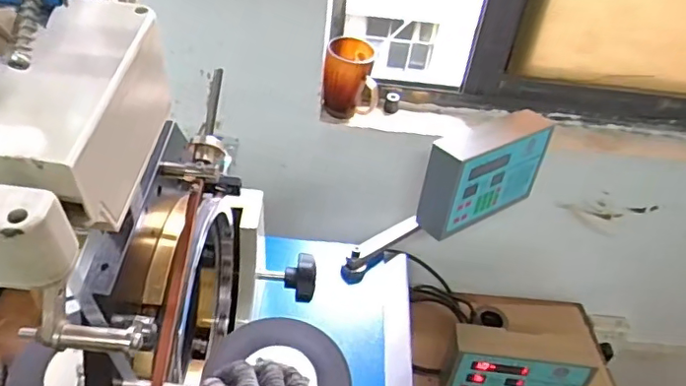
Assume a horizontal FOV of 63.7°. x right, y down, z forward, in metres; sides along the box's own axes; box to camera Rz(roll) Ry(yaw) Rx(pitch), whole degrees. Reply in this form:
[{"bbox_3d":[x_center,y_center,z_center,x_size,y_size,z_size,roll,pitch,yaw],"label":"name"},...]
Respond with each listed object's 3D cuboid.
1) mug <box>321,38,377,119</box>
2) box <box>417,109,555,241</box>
[{"bbox_3d":[0.013,-0.187,0.924,0.091,0.113,0.077,6,39,-2],"label":"mug"},{"bbox_3d":[0.221,-0.036,0.870,0.230,0.139,0.071,-23,48,-32],"label":"box"}]

